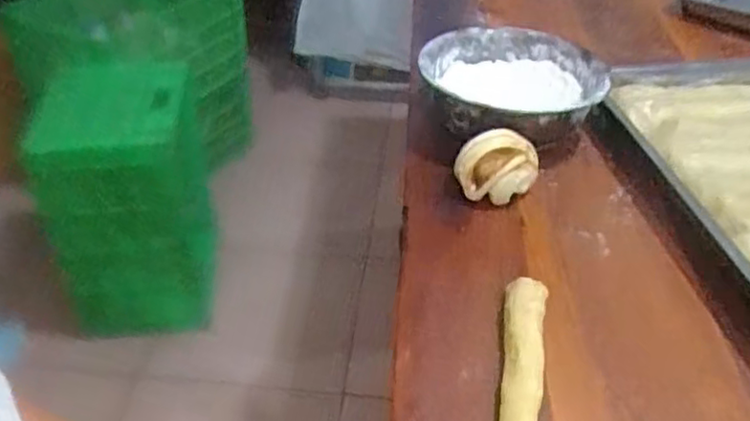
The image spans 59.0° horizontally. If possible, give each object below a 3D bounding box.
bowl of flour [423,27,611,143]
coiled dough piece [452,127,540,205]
[{"bbox_3d":[0.168,-0.154,0.843,0.221,0.075,0.233,1,38,-1],"label":"bowl of flour"},{"bbox_3d":[0.133,-0.045,0.728,0.088,0.063,0.066,7,39,12],"label":"coiled dough piece"}]

